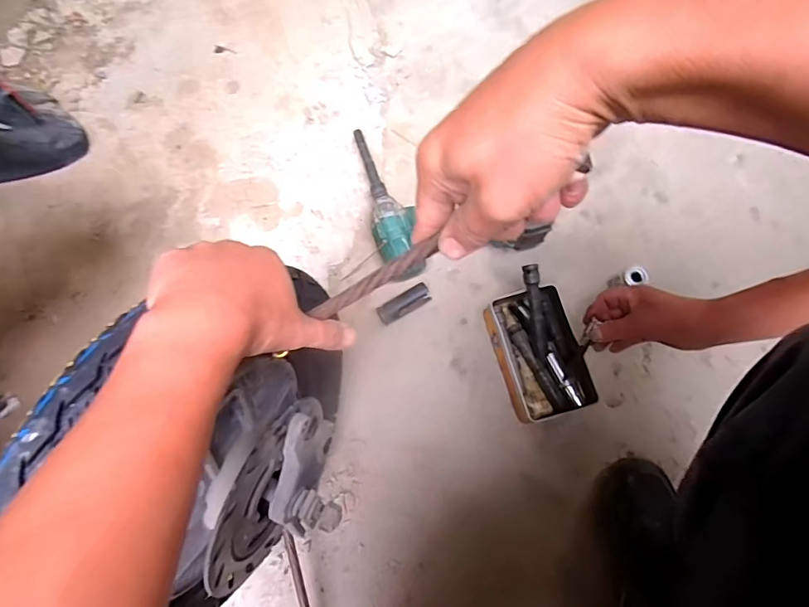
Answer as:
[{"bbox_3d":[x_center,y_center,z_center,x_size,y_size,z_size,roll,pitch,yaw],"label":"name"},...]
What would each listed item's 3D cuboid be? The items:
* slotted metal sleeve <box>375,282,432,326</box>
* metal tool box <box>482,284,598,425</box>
[{"bbox_3d":[0.000,-0.001,0.656,0.077,0.027,0.028,-30,78,-10],"label":"slotted metal sleeve"},{"bbox_3d":[0.181,0.065,0.634,0.103,0.058,0.168,-12,75,-5],"label":"metal tool box"}]

